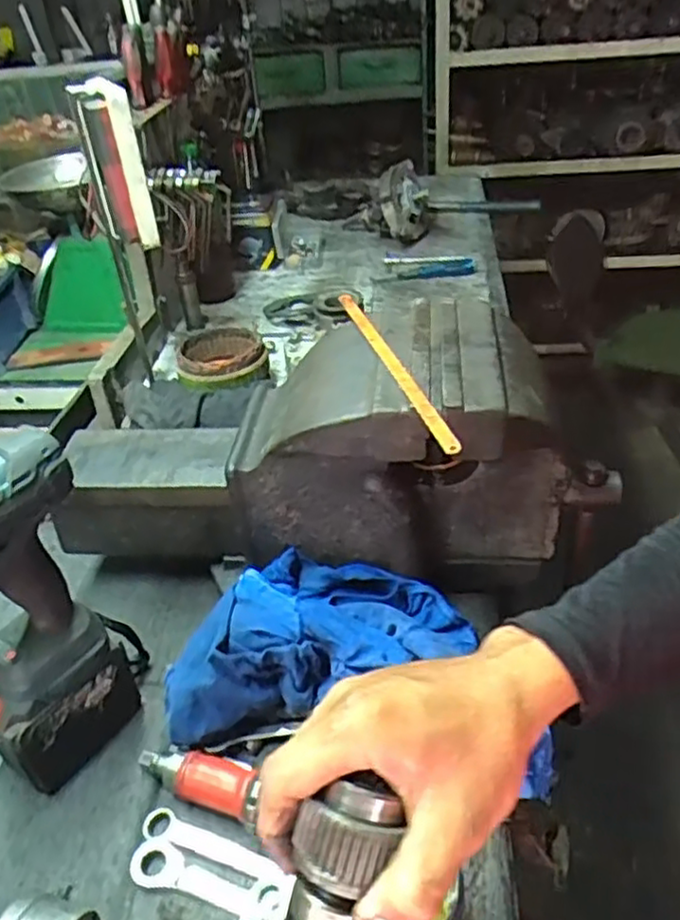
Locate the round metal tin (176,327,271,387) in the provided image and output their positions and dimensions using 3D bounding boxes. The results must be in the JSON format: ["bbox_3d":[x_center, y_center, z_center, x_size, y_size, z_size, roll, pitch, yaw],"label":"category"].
[{"bbox_3d":[-0.180,-0.156,1.033,0.125,0.039,0.126,-3,37,2],"label":"round metal tin"}]

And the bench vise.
[{"bbox_3d":[-0.016,-0.013,0.694,0.530,0.230,0.214,8,39,17],"label":"bench vise"}]

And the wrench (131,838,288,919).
[{"bbox_3d":[-0.100,0.318,0.527,0.122,0.012,0.031,6,38,15],"label":"wrench"}]

